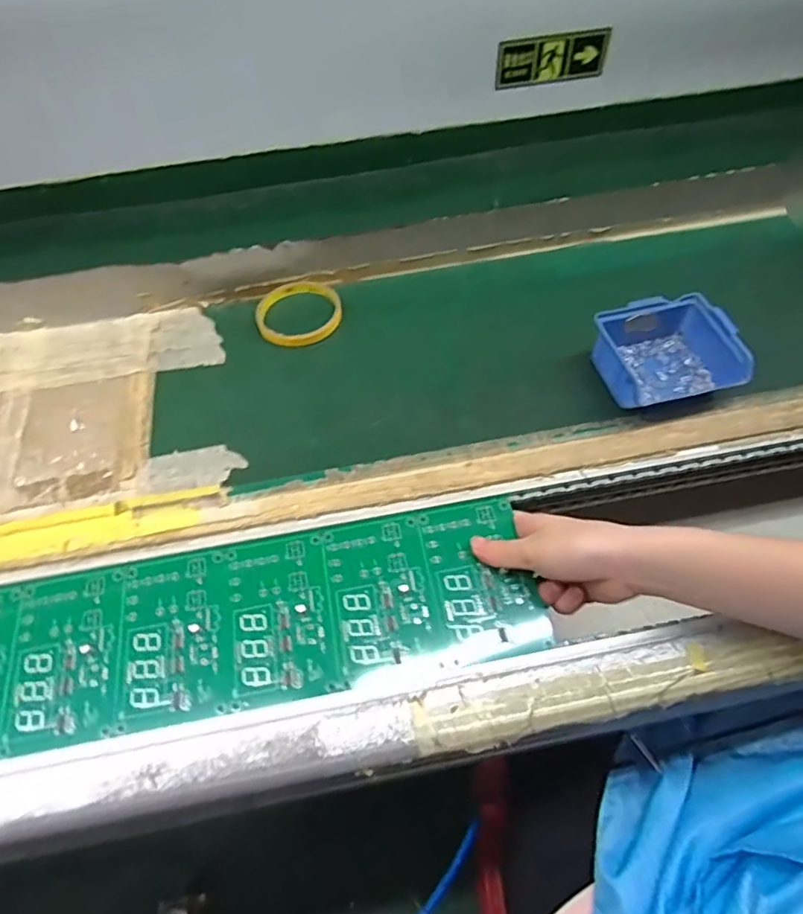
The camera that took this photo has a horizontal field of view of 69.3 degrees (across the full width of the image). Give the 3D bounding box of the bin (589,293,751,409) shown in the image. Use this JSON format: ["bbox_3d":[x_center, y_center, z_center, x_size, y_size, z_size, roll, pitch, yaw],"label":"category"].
[{"bbox_3d":[0.224,-0.087,0.500,0.101,0.048,0.101,-14,58,-7],"label":"bin"}]

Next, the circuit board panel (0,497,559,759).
[{"bbox_3d":[-0.233,0.141,0.420,0.670,0.008,0.122,-10,57,-4],"label":"circuit board panel"}]

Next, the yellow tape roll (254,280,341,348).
[{"bbox_3d":[-0.104,-0.147,0.589,0.085,0.010,0.085,-1,57,2],"label":"yellow tape roll"}]

